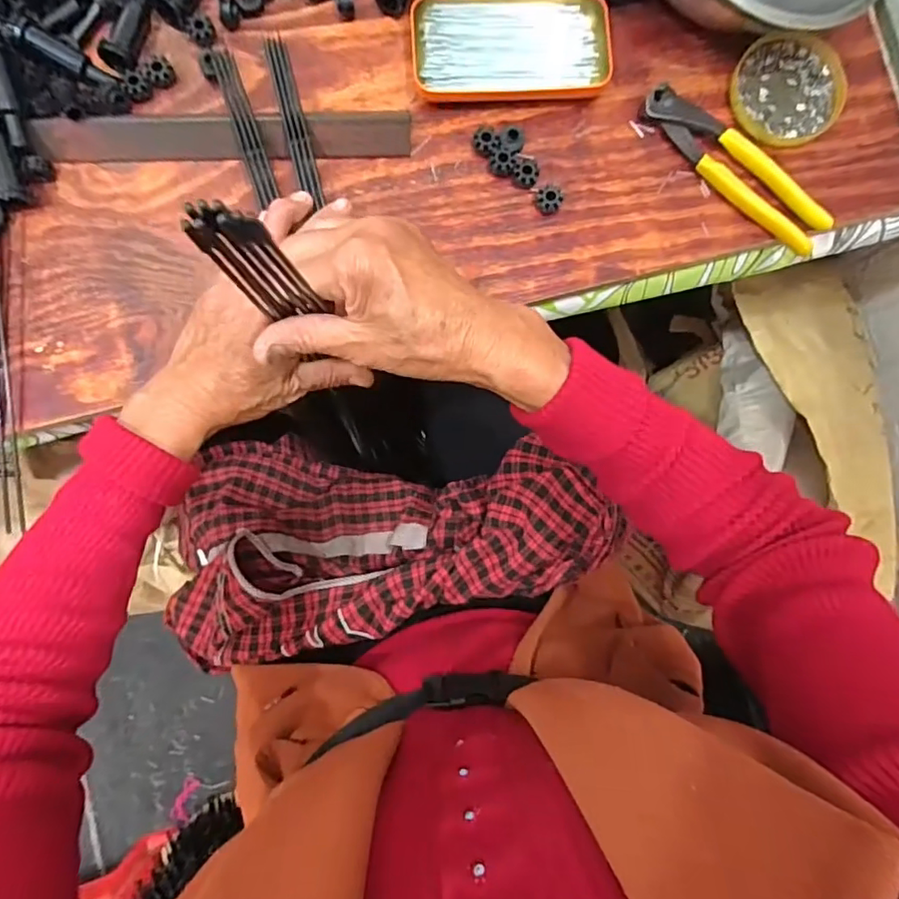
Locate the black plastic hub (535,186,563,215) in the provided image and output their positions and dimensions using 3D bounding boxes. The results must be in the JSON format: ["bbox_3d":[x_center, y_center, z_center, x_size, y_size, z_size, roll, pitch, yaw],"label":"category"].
[{"bbox_3d":[0.074,-0.186,0.416,0.018,0.012,0.021,28,86,-4],"label":"black plastic hub"}]

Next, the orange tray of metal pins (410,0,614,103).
[{"bbox_3d":[0.045,-0.301,0.416,0.143,0.014,0.073,-6,89,-5],"label":"orange tray of metal pins"}]

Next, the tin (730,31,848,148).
[{"bbox_3d":[0.259,-0.278,0.433,0.085,0.012,0.083,0,89,-5],"label":"tin"}]

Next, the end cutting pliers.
[{"bbox_3d":[0.216,-0.213,0.425,0.165,0.017,0.037,38,86,-3],"label":"end cutting pliers"}]

